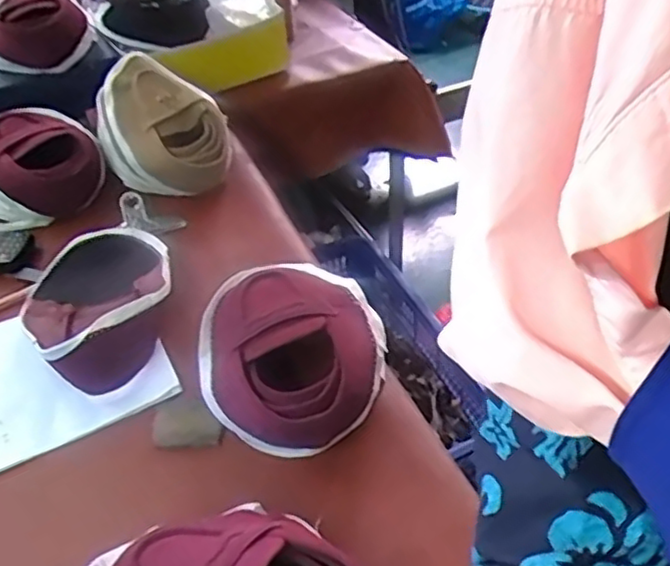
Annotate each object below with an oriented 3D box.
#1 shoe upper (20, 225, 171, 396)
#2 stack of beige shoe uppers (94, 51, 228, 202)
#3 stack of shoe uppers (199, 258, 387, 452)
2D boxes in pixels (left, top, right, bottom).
[{"bbox_3d":[-0.272,0.022,0.802,0.169,0.077,0.255,-18,31,-12],"label":"shoe upper"},{"bbox_3d":[-0.248,-0.229,0.993,0.163,0.126,0.227,-31,49,-26],"label":"stack of beige shoe uppers"},{"bbox_3d":[-0.048,0.068,0.692,0.183,0.090,0.222,-32,49,-27],"label":"stack of shoe uppers"}]

